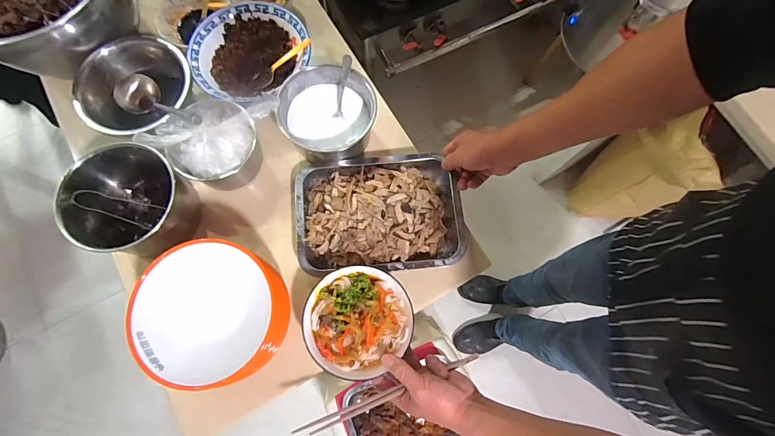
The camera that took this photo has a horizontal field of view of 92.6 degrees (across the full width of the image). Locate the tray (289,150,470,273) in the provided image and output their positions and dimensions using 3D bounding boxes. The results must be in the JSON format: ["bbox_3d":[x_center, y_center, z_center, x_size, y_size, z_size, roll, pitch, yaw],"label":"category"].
[{"bbox_3d":[-0.014,-0.006,0.581,0.250,0.044,0.180,-7,77,-2],"label":"tray"}]

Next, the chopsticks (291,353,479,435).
[{"bbox_3d":[0.007,0.227,0.481,0.253,0.016,0.015,-16,77,-16],"label":"chopsticks"}]

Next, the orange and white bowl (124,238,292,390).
[{"bbox_3d":[-0.232,0.121,0.499,0.179,0.105,0.171,0,74,-2],"label":"orange and white bowl"}]

